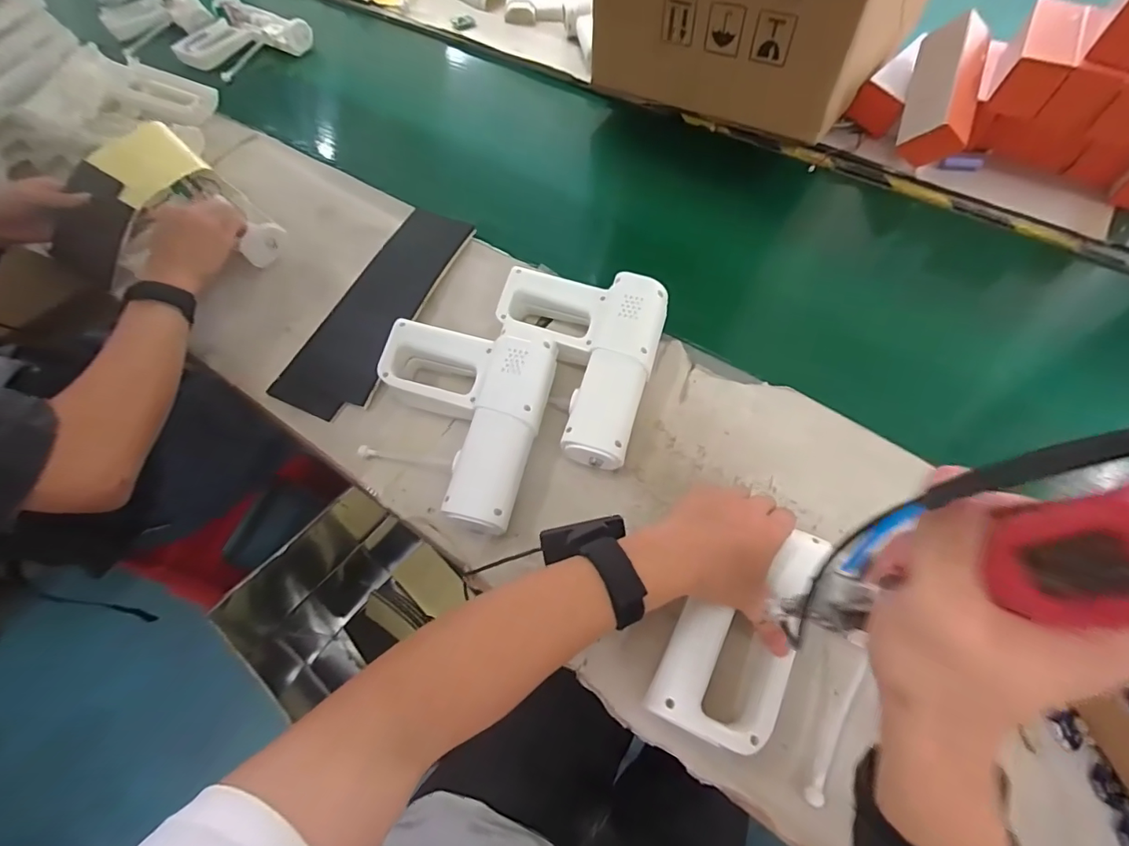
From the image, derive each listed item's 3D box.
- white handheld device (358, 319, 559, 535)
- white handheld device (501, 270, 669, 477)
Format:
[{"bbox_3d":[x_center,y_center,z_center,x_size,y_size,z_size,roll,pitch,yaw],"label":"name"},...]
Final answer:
[{"bbox_3d":[-0.118,-0.009,0.511,0.186,0.070,0.208,13,64,11],"label":"white handheld device"},{"bbox_3d":[0.001,-0.069,0.531,0.184,0.072,0.208,16,64,12],"label":"white handheld device"}]

